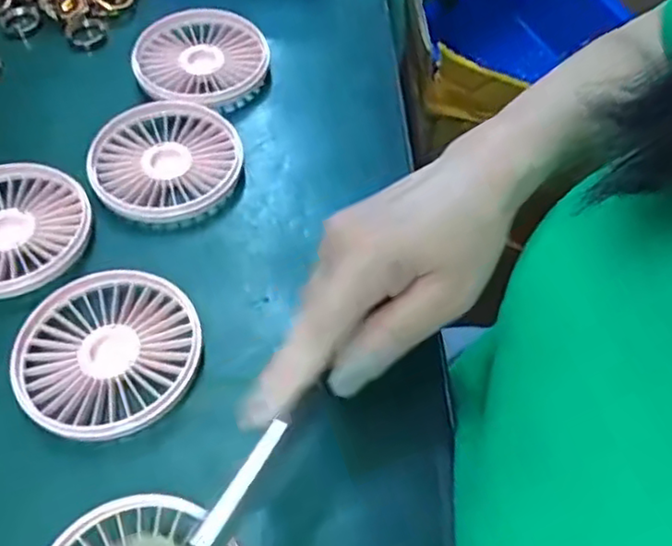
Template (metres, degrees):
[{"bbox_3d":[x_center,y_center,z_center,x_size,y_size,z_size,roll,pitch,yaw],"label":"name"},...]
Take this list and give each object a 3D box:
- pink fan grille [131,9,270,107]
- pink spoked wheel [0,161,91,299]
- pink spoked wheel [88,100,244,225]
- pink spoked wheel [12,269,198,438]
[{"bbox_3d":[-0.089,-0.144,0.447,0.088,0.016,0.084,1,57,-1],"label":"pink fan grille"},{"bbox_3d":[-0.180,-0.024,0.364,0.087,0.011,0.085,1,57,-1],"label":"pink spoked wheel"},{"bbox_3d":[-0.101,-0.067,0.398,0.085,0.015,0.088,1,57,-1],"label":"pink spoked wheel"},{"bbox_3d":[-0.112,0.039,0.326,0.086,0.017,0.087,1,57,-1],"label":"pink spoked wheel"}]

